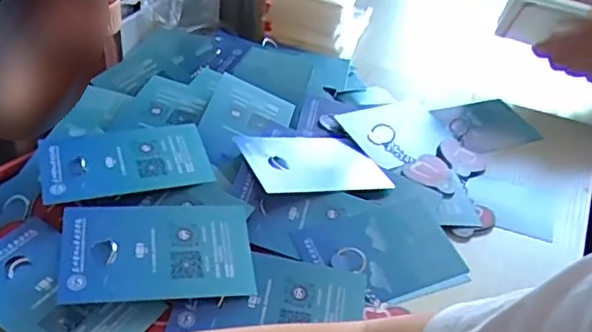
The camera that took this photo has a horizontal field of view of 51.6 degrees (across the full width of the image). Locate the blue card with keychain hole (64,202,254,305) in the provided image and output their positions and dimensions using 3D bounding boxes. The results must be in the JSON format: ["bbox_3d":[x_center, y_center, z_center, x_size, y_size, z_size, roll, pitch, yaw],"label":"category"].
[{"bbox_3d":[-0.099,0.061,0.449,0.134,0.009,0.079,2,49,-18],"label":"blue card with keychain hole"}]

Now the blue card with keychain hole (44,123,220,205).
[{"bbox_3d":[-0.145,-0.008,0.522,0.133,0.009,0.092,-7,36,-19],"label":"blue card with keychain hole"}]

